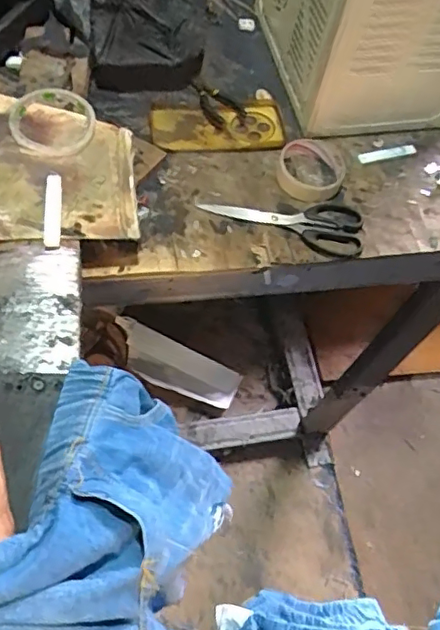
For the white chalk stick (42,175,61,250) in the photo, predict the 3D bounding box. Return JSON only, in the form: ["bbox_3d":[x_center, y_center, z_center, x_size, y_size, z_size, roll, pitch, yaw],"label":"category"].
[{"bbox_3d":[-0.163,-0.101,0.568,0.016,0.014,0.079,0,61,-8],"label":"white chalk stick"}]

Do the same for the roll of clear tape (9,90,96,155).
[{"bbox_3d":[-0.180,-0.202,0.619,0.089,0.017,0.088,3,61,-6],"label":"roll of clear tape"}]

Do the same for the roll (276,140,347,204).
[{"bbox_3d":[0.107,-0.173,0.703,0.080,0.022,0.079,3,61,-6],"label":"roll"}]

